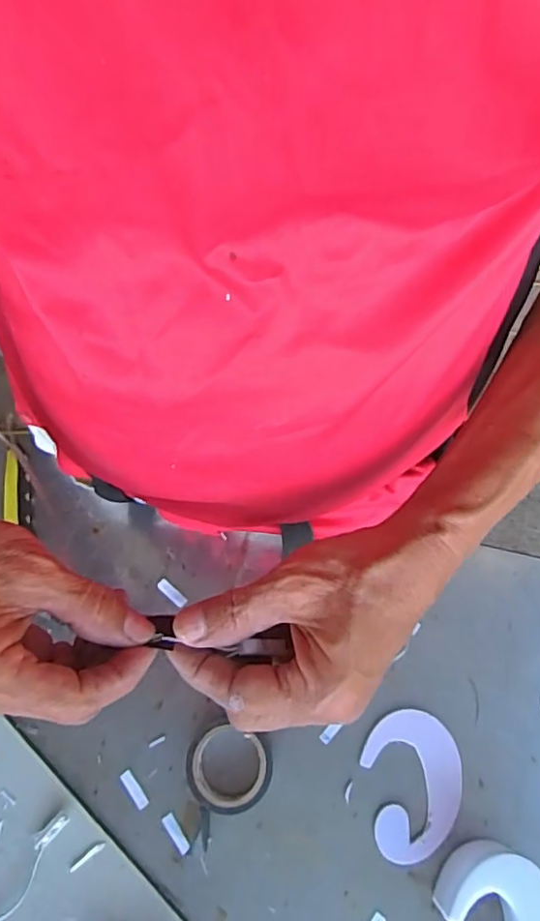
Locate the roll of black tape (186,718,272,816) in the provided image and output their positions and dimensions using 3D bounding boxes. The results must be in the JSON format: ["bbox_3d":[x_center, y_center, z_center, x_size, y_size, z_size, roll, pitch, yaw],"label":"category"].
[{"bbox_3d":[-0.028,0.205,0.394,0.055,0.020,0.054,0,69,1],"label":"roll of black tape"}]

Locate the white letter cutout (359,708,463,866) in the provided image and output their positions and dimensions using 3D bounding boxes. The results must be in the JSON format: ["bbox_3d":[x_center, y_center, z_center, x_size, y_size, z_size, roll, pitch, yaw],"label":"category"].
[{"bbox_3d":[0.096,0.215,0.396,0.063,0.005,0.087,-10,69,-2],"label":"white letter cutout"}]

